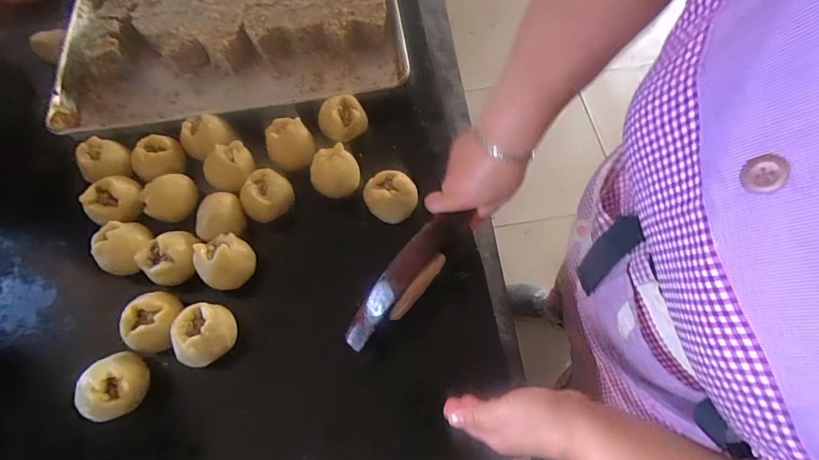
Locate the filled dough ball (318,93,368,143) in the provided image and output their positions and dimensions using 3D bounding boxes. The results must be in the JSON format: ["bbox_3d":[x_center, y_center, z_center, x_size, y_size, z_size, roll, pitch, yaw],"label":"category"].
[{"bbox_3d":[-0.109,-0.179,0.673,0.076,0.061,0.066,-17,67,-4],"label":"filled dough ball"}]

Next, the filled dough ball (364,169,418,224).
[{"bbox_3d":[-0.028,-0.046,0.610,0.072,0.059,0.066,-1,67,3],"label":"filled dough ball"}]

